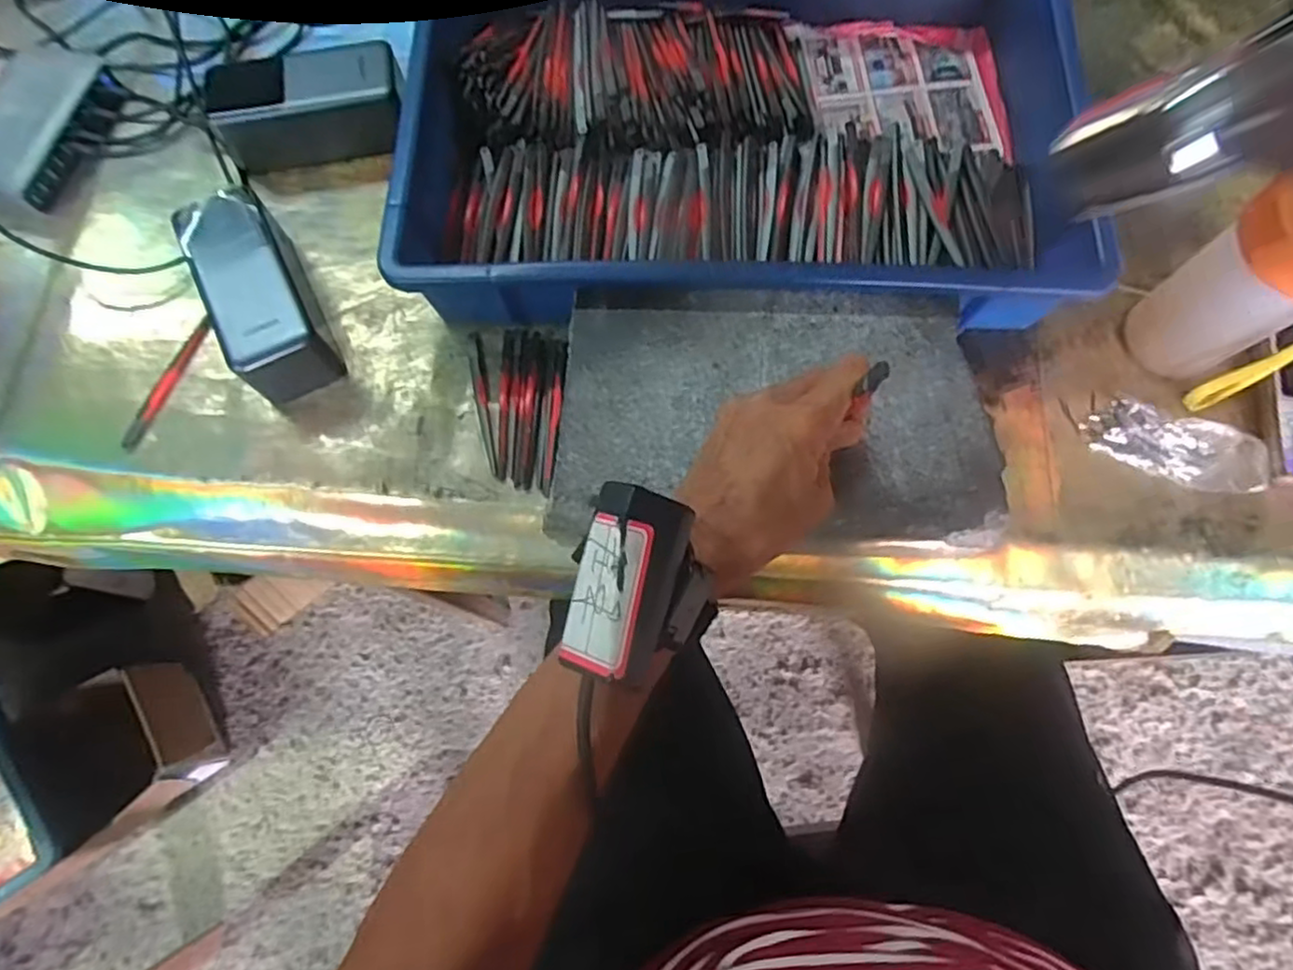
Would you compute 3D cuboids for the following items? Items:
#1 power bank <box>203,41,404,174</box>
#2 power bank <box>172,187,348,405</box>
[{"bbox_3d":[-0.235,-0.267,0.480,0.129,0.054,0.055,-10,75,-2],"label":"power bank"},{"bbox_3d":[-0.248,-0.124,0.436,0.054,0.051,0.128,-28,76,-6],"label":"power bank"}]

